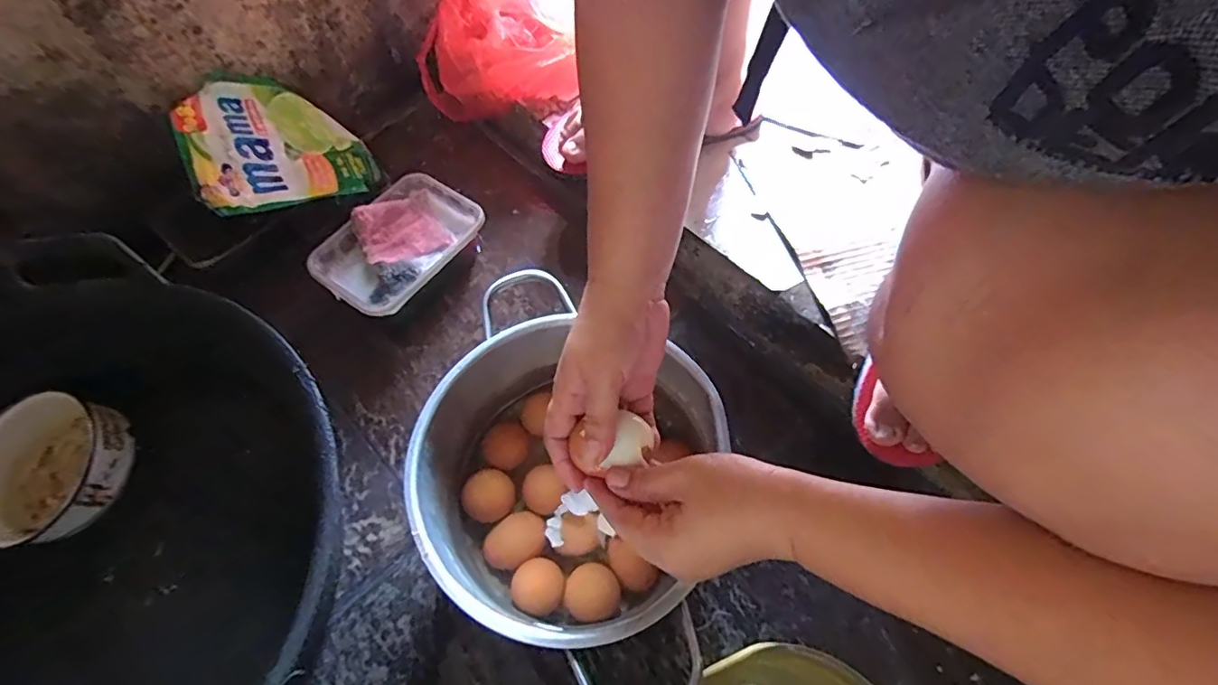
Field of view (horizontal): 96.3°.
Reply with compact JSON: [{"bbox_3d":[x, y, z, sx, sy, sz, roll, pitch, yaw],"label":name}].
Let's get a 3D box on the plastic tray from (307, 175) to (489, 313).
[{"bbox_3d":[-0.227,-0.109,0.596,0.112,0.033,0.171,30,66,16],"label":"plastic tray"}]

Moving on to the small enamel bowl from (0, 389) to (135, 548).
[{"bbox_3d":[-0.448,0.099,0.445,0.114,0.052,0.109,0,61,1],"label":"small enamel bowl"}]

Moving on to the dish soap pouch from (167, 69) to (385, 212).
[{"bbox_3d":[-0.364,-0.225,0.603,0.178,0.037,0.146,-23,94,-41],"label":"dish soap pouch"}]

